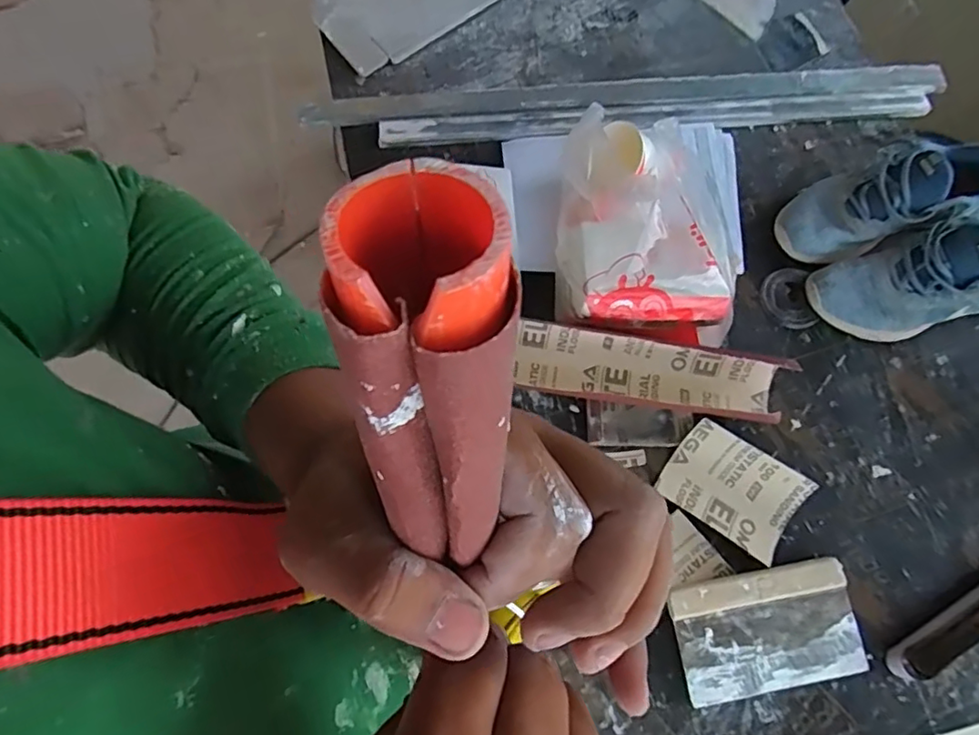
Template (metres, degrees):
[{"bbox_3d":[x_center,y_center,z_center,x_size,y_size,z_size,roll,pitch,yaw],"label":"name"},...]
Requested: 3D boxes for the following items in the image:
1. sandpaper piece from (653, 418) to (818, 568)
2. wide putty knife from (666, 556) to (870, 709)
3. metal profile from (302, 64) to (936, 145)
[{"bbox_3d":[0.273,0.136,0.651,0.143,0.028,0.102,33,76,9],"label":"sandpaper piece"},{"bbox_3d":[0.294,0.276,0.612,0.195,0.022,0.115,-10,74,-3],"label":"wide putty knife"},{"bbox_3d":[0.185,-0.365,0.812,0.863,0.017,0.075,-3,74,-1],"label":"metal profile"}]

